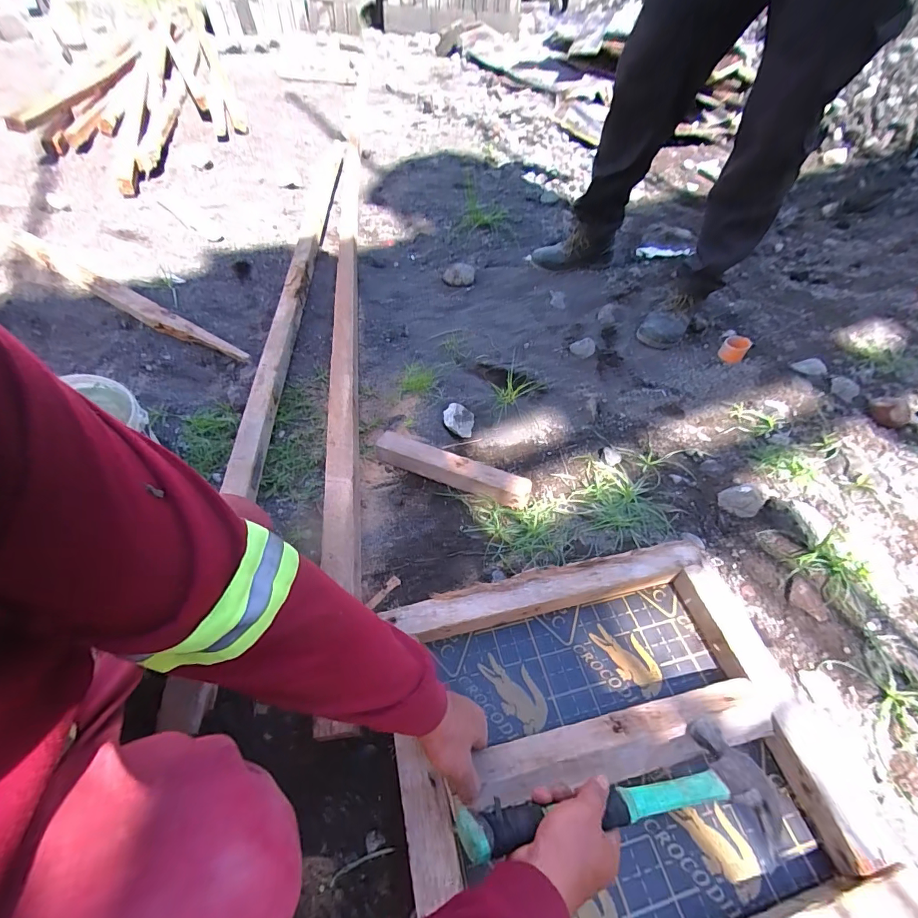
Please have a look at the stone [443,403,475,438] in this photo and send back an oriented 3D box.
[{"bbox_3d":[-0.001,-0.087,0.941,0.067,0.032,0.082,6,52,2],"label":"stone"}]

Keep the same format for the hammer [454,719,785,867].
[{"bbox_3d":[0.160,0.324,0.379,0.314,0.024,0.109,-2,17,-22],"label":"hammer"}]

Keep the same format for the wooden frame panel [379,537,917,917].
[{"bbox_3d":[0.182,0.345,0.503,0.489,0.077,0.441,-11,51,-9],"label":"wooden frame panel"}]

